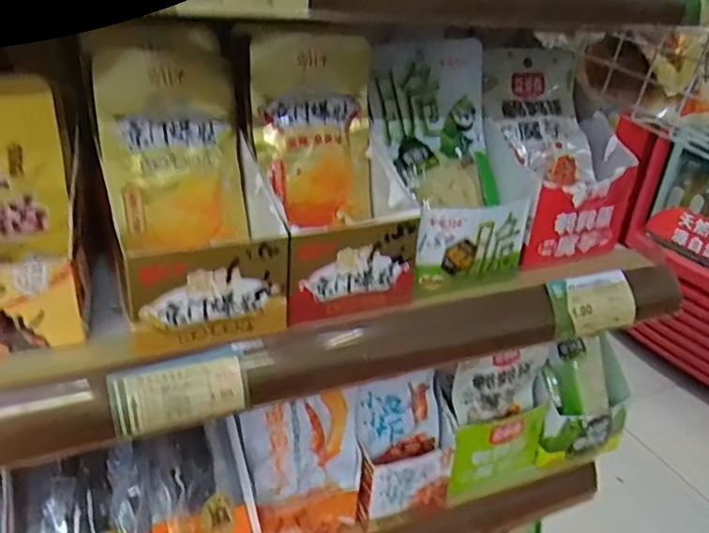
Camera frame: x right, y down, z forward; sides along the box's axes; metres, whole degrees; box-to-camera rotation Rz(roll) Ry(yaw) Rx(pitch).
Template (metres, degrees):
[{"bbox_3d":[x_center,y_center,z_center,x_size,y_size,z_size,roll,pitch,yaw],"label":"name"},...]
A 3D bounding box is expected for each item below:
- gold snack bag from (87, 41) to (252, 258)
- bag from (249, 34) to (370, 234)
[{"bbox_3d":[-0.103,-0.069,0.340,0.079,0.118,0.020,-17,17,-34],"label":"gold snack bag"},{"bbox_3d":[-0.022,-0.082,0.367,0.078,0.111,0.030,-12,33,-29],"label":"bag"}]

